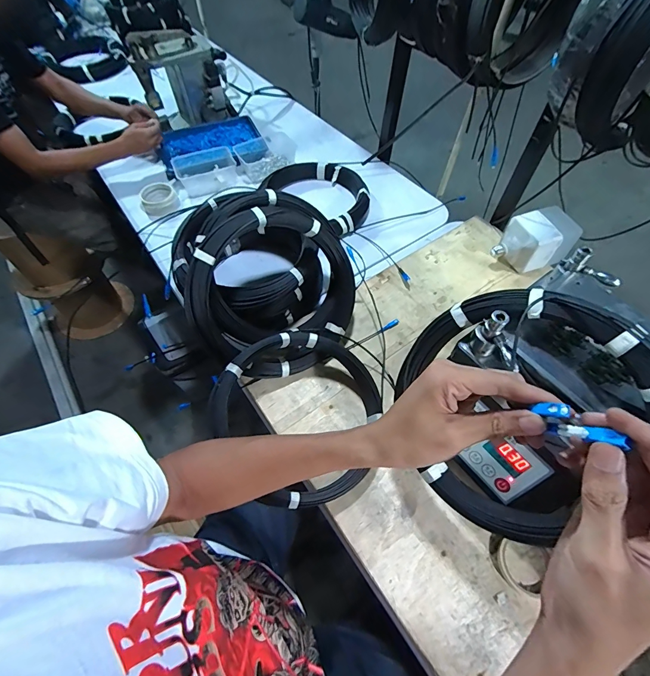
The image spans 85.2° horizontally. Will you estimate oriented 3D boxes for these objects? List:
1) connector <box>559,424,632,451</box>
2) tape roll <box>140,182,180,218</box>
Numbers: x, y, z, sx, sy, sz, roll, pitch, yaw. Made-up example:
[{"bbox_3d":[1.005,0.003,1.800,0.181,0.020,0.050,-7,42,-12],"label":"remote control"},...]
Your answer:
[{"bbox_3d":[0.166,0.060,0.219,0.009,0.006,0.034,-47,25,-25],"label":"connector"},{"bbox_3d":[-0.481,-0.396,1.026,0.103,0.061,0.108,0,57,1],"label":"tape roll"}]

